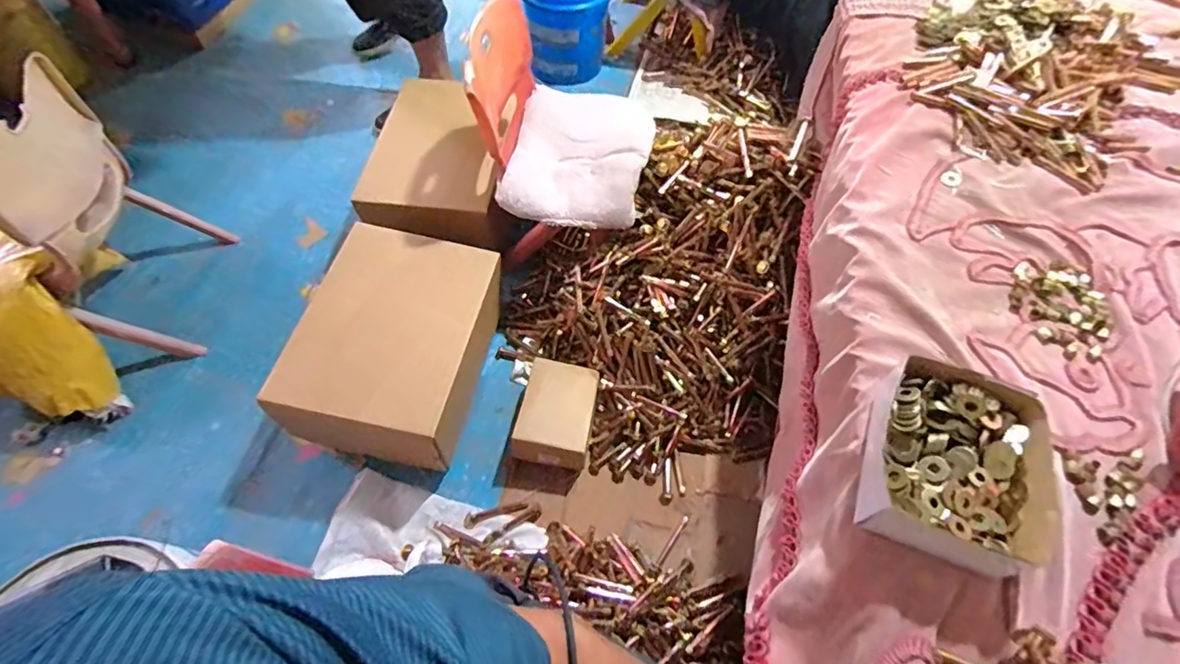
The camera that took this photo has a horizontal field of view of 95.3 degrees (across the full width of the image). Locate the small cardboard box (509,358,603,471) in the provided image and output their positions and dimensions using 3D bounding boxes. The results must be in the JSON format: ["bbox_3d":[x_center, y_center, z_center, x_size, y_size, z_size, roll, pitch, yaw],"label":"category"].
[{"bbox_3d":[-0.060,0.161,1.032,0.135,0.095,0.200,10,61,5],"label":"small cardboard box"}]

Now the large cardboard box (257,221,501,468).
[{"bbox_3d":[-0.364,0.034,1.048,0.285,0.237,0.405,11,61,6],"label":"large cardboard box"}]

